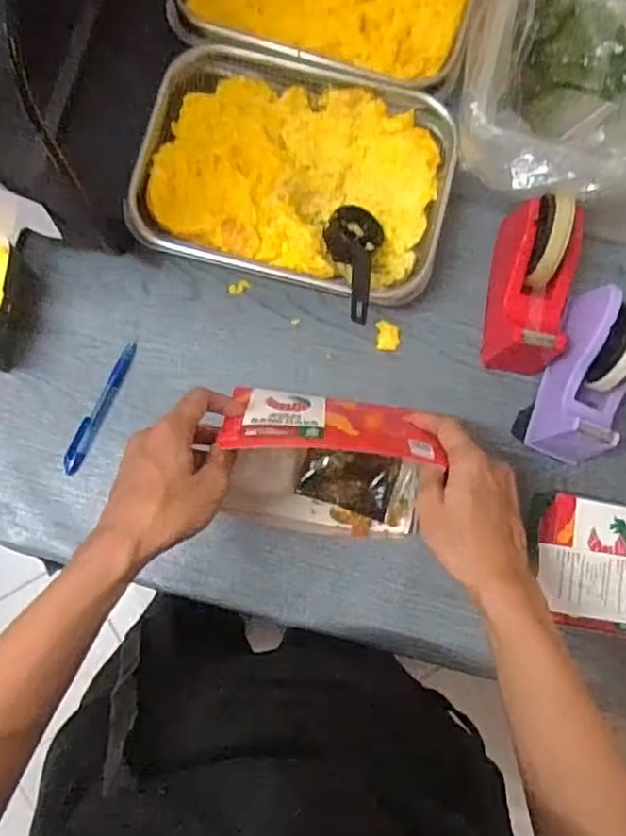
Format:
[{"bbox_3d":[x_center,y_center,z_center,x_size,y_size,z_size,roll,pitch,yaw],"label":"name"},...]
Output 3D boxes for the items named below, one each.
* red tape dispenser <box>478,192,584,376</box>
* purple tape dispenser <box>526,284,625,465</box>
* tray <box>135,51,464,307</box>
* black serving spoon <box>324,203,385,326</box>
[{"bbox_3d":[0.210,-0.128,0.618,0.068,0.105,0.150,9,80,-2],"label":"red tape dispenser"},{"bbox_3d":[0.259,-0.037,0.606,0.067,0.091,0.146,18,80,0],"label":"purple tape dispenser"},{"bbox_3d":[-0.015,-0.232,0.647,0.293,0.061,0.207,13,80,-1],"label":"tray"},{"bbox_3d":[0.040,-0.152,0.619,0.059,0.038,0.133,2,60,-3],"label":"black serving spoon"}]

